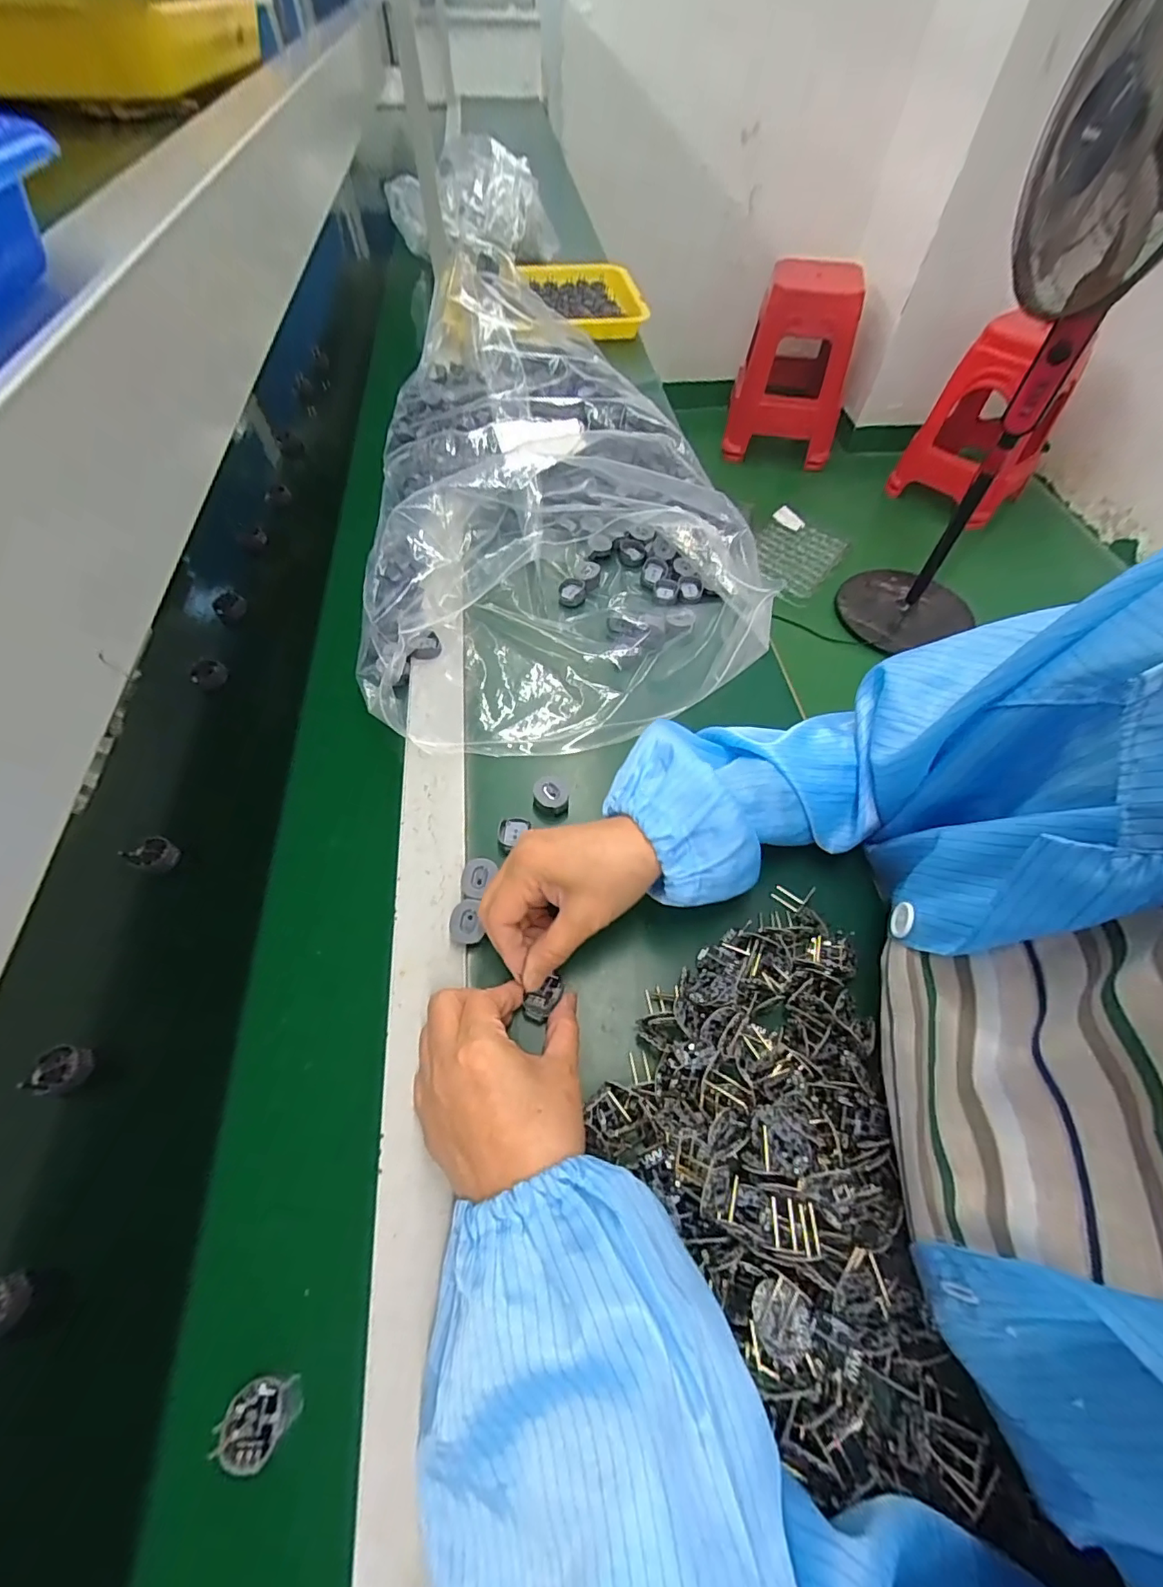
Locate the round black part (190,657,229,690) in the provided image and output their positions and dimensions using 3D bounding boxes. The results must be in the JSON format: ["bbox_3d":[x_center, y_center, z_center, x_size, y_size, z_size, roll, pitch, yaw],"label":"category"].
[{"bbox_3d":[-0.344,-0.110,0.501,0.029,0.028,0.011,-39,66,-22],"label":"round black part"}]

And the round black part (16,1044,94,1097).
[{"bbox_3d":[-0.310,0.163,0.322,0.030,0.013,0.026,5,58,3],"label":"round black part"}]

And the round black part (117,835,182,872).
[{"bbox_3d":[-0.312,0.042,0.395,0.025,0.025,0.025,0,58,0],"label":"round black part"}]

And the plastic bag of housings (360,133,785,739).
[{"bbox_3d":[-0.025,-0.320,0.557,0.380,0.148,0.592,-5,58,-3],"label":"plastic bag of housings"}]

